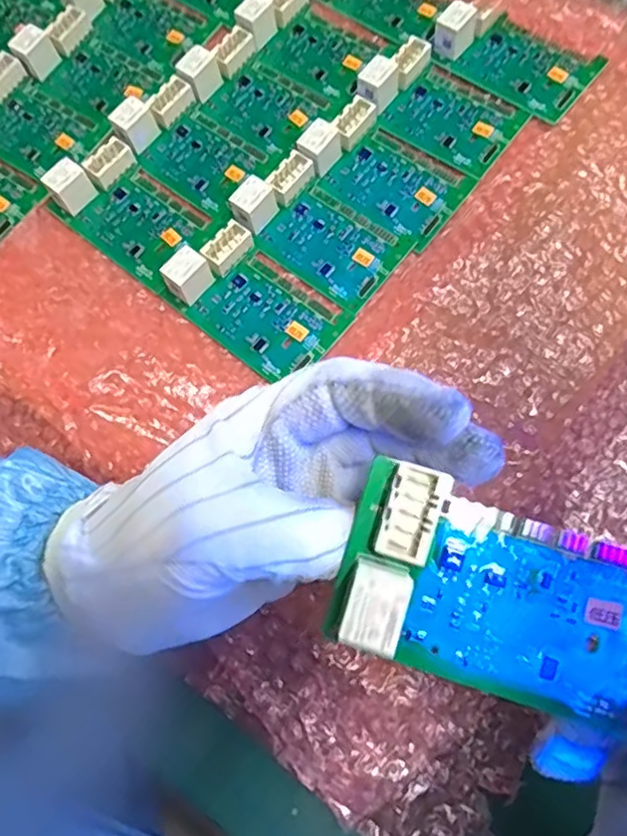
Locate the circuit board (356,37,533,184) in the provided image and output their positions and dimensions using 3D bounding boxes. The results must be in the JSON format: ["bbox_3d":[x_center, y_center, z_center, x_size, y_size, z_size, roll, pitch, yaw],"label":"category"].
[{"bbox_3d":[0.081,-0.195,0.375,0.092,0.021,0.059,39,79,15],"label":"circuit board"}]

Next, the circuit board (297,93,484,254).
[{"bbox_3d":[0.046,-0.151,0.363,0.092,0.023,0.061,40,79,15],"label":"circuit board"}]

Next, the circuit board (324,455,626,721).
[{"bbox_3d":[0.058,0.052,0.180,0.096,0.029,0.054,16,71,7],"label":"circuit board"}]

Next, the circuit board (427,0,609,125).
[{"bbox_3d":[0.128,-0.231,0.382,0.095,0.026,0.055,39,78,15],"label":"circuit board"}]

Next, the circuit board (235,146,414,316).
[{"bbox_3d":[0.006,-0.111,0.351,0.092,0.024,0.055,38,78,15],"label":"circuit board"}]

